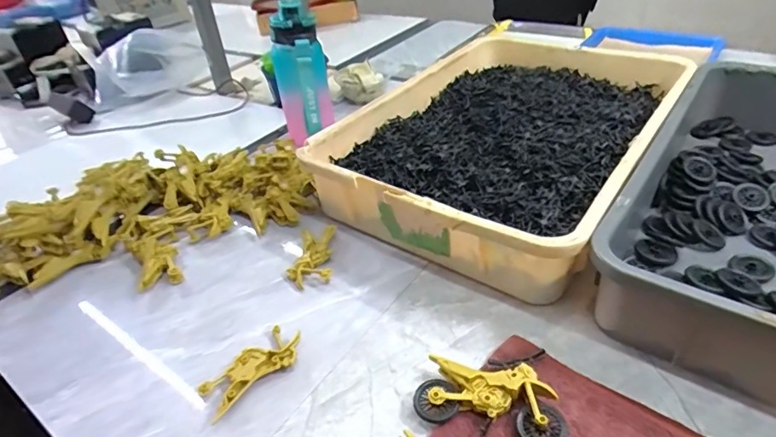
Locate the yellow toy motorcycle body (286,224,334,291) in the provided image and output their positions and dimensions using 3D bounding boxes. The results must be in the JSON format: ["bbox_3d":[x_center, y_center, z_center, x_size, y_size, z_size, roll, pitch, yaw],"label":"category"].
[{"bbox_3d":[-0.091,0.044,0.566,0.048,0.018,0.087,-5,37,4],"label":"yellow toy motorcycle body"}]

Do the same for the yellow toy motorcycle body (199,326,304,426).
[{"bbox_3d":[-0.127,0.141,0.445,0.045,0.014,0.099,28,50,37],"label":"yellow toy motorcycle body"}]

